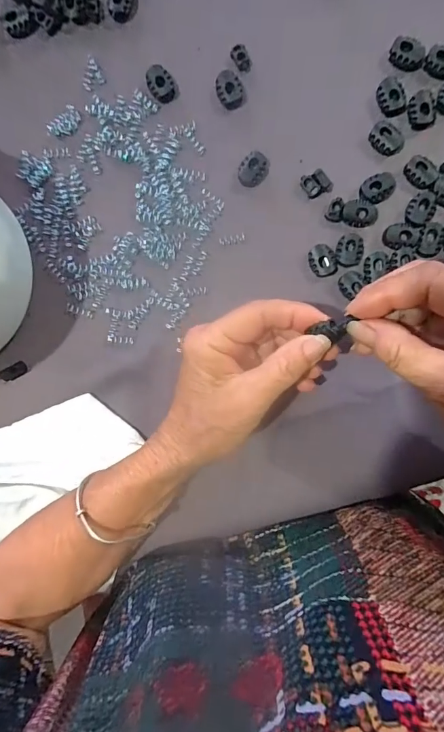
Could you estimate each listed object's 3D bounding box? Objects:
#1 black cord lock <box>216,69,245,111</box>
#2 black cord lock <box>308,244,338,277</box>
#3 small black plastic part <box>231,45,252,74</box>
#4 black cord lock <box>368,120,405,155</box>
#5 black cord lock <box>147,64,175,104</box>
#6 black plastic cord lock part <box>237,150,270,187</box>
[{"bbox_3d":[0.005,-0.191,0.273,0.018,0.008,0.024,-25,93,6],"label":"black cord lock"},{"bbox_3d":[0.070,-0.074,0.277,0.018,0.005,0.022,-26,92,6],"label":"black cord lock"},{"bbox_3d":[0.013,-0.211,0.272,0.011,0.006,0.016,-35,91,6],"label":"small black plastic part"},{"bbox_3d":[0.113,-0.154,0.268,0.024,0.008,0.020,40,96,0],"label":"black cord lock"},{"bbox_3d":[-0.043,-0.196,0.276,0.017,0.007,0.024,-32,92,6],"label":"black cord lock"},{"bbox_3d":[0.022,-0.137,0.277,0.018,0.008,0.023,44,96,0],"label":"black plastic cord lock part"}]

